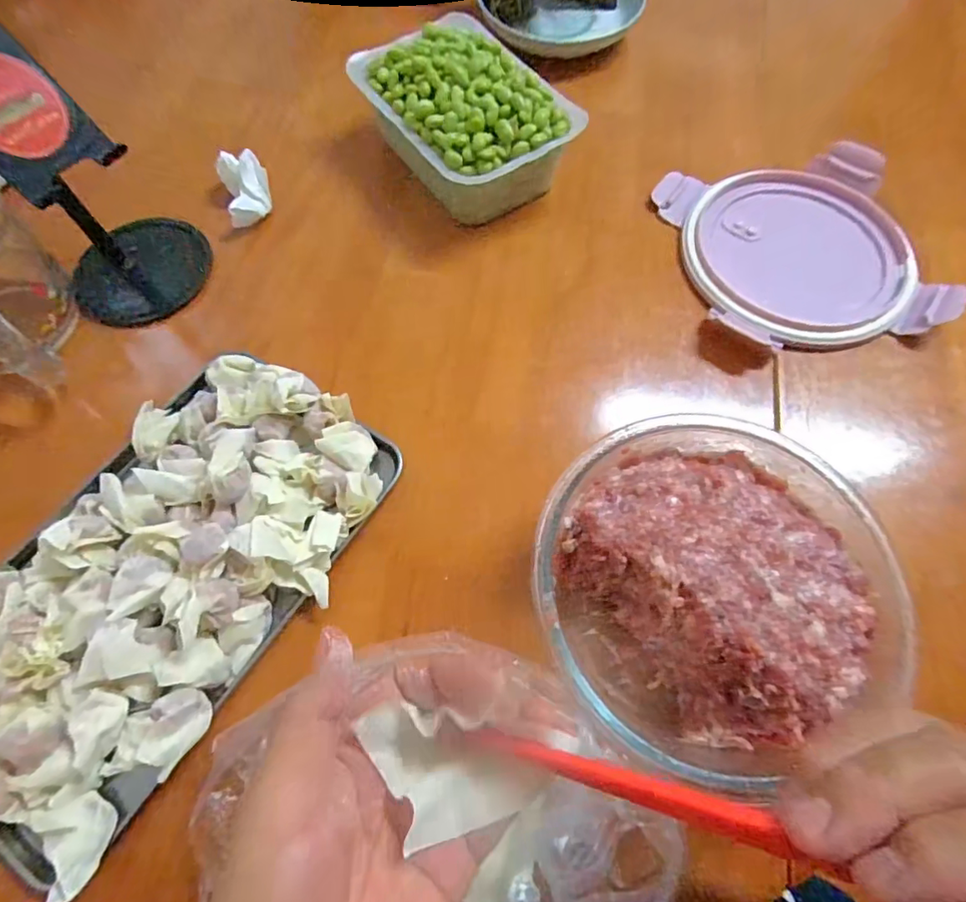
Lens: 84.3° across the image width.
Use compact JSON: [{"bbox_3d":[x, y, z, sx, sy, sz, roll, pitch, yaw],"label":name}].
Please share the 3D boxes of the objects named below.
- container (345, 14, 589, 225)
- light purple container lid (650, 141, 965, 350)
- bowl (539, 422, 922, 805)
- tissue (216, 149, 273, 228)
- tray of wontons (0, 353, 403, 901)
[{"bbox_3d":[-0.011,-0.248,0.401,0.120,0.067,0.168,-29,68,-11],"label":"container"},{"bbox_3d":[0.227,-0.150,0.384,0.157,0.020,0.164,-9,66,-3],"label":"light purple container lid"},{"bbox_3d":[0.109,0.067,0.266,0.155,0.072,0.156,0,65,1],"label":"bowl"},{"bbox_3d":[-0.178,-0.198,0.402,0.033,0.024,0.056,-21,67,-8],"label":"tissue"},{"bbox_3d":[-0.177,0.064,0.287,0.153,0.034,0.265,33,70,15],"label":"tray of wontons"}]

